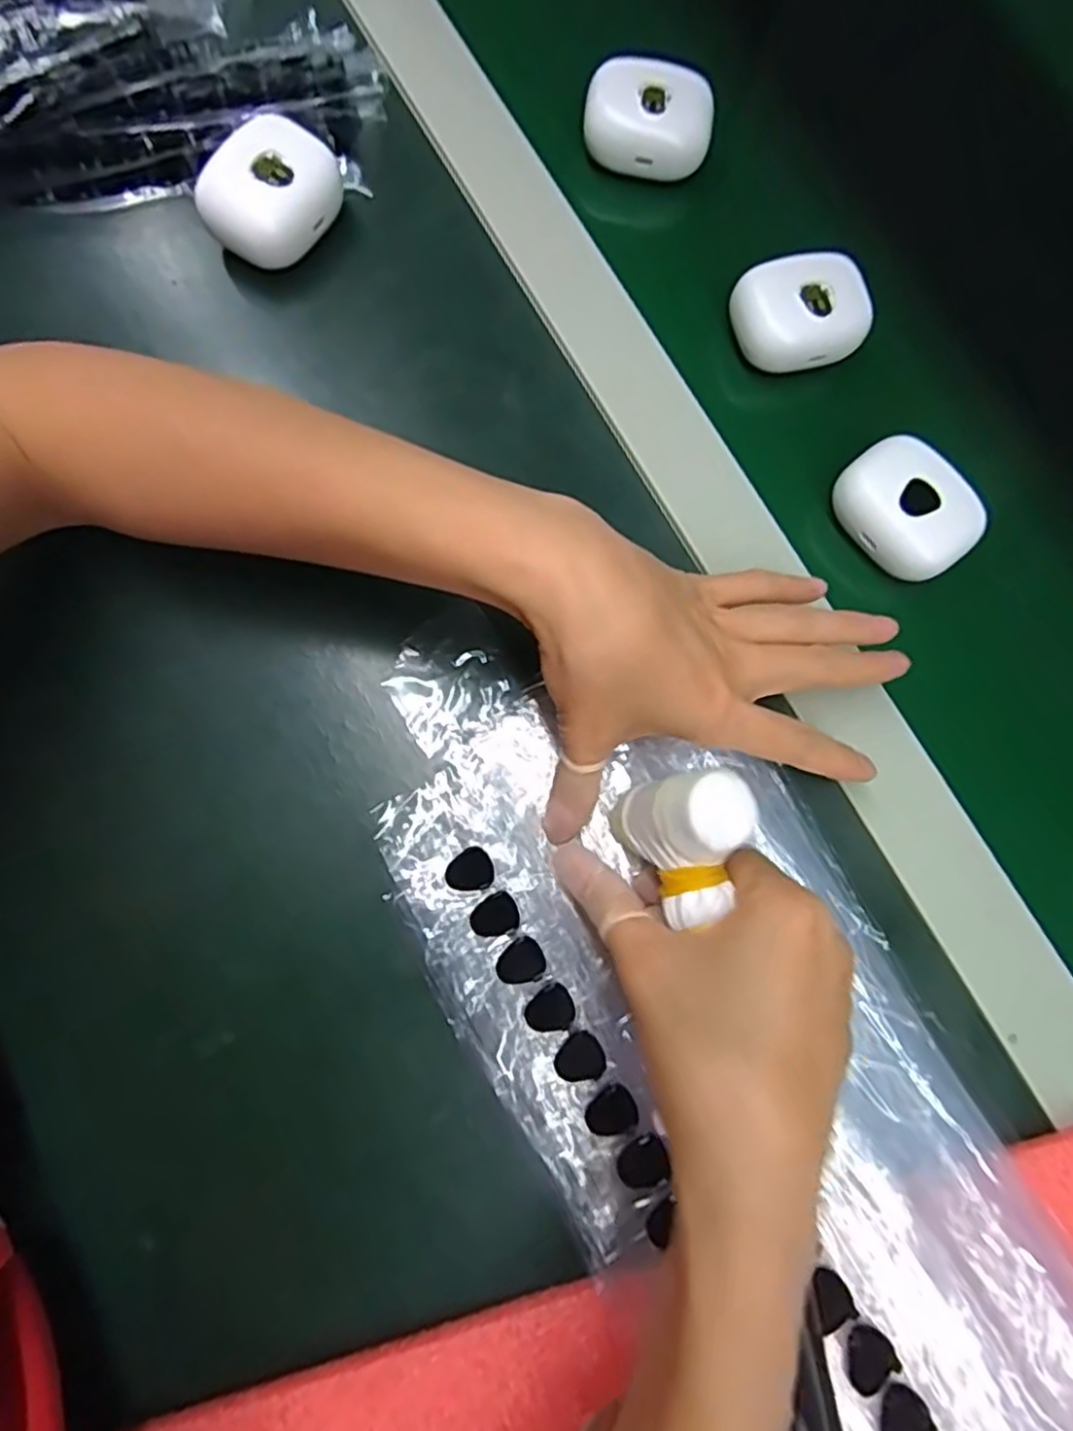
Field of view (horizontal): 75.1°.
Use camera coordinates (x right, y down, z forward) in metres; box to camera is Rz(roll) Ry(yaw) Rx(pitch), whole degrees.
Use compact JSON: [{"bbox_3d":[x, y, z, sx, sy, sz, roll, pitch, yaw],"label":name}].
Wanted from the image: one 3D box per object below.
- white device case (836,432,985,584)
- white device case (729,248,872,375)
[{"bbox_3d":[0.157,-0.087,0.295,0.044,0.018,0.057,-33,84,-11],"label":"white device case"},{"bbox_3d":[0.118,-0.180,0.312,0.058,0.019,0.043,-16,81,-8],"label":"white device case"}]

